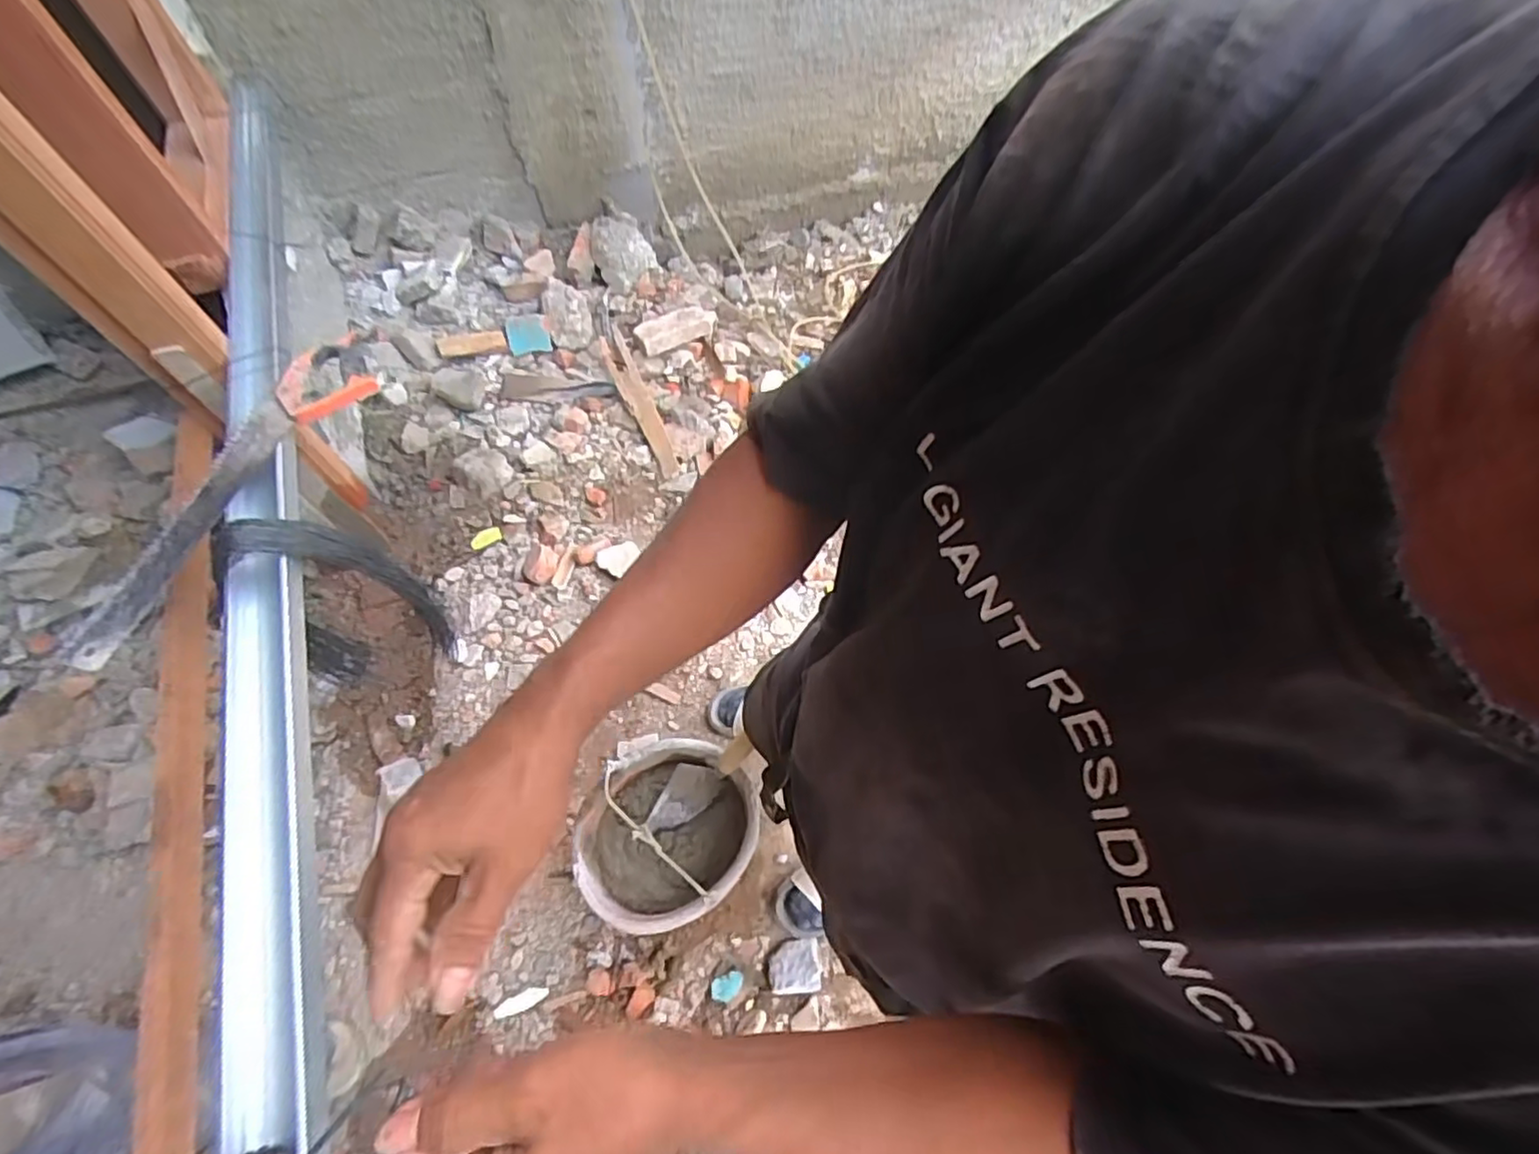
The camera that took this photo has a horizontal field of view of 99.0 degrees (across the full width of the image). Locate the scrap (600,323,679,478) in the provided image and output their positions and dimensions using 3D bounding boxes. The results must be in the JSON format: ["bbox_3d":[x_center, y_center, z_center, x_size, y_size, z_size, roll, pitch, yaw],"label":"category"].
[{"bbox_3d":[-0.332,-0.451,1.634,0.068,0.017,0.509,-21,66,-11],"label":"scrap"}]

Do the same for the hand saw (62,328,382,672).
[{"bbox_3d":[-0.730,-0.145,0.890,0.134,0.033,0.559,24,65,12],"label":"hand saw"}]

